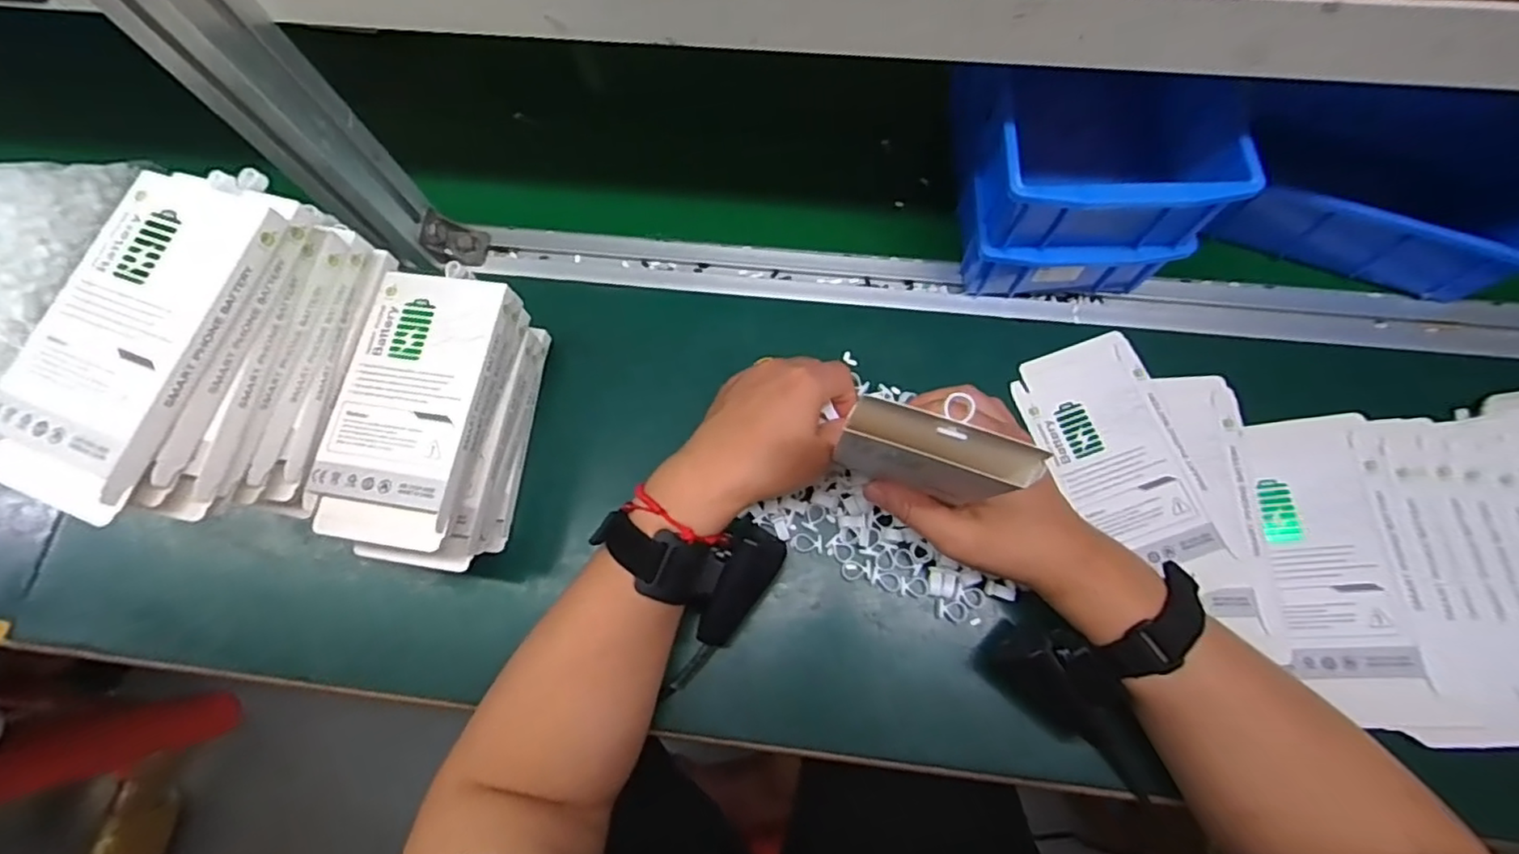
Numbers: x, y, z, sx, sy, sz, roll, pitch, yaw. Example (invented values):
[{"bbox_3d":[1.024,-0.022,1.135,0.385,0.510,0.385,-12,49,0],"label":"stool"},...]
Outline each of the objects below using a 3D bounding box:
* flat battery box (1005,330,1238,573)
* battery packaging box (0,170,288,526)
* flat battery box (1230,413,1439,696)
[{"bbox_3d":[0.232,0.016,0.418,0.080,0.010,0.150,-17,72,-3],"label":"flat battery box"},{"bbox_3d":[-0.284,-0.041,0.287,0.080,0.016,0.150,20,74,8],"label":"battery packaging box"},{"bbox_3d":[0.345,0.075,0.389,0.071,0.011,0.159,-8,74,20],"label":"flat battery box"}]

